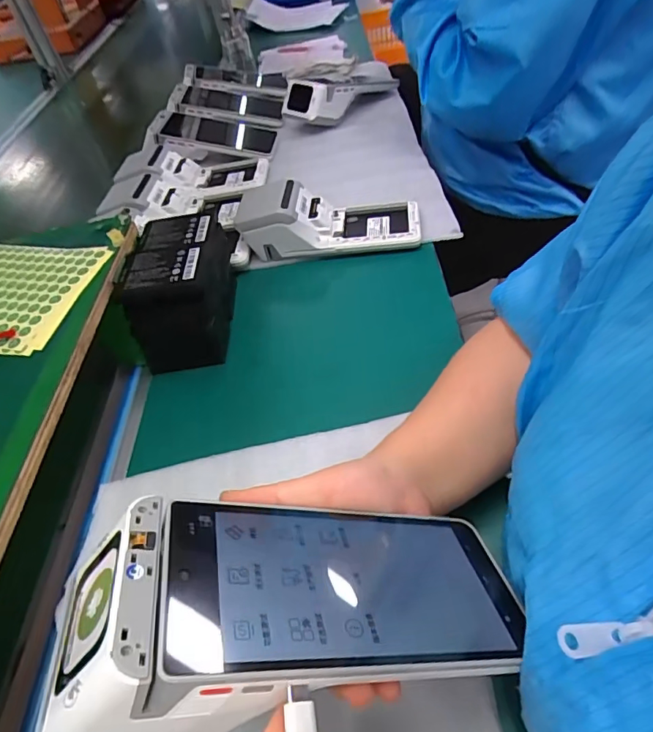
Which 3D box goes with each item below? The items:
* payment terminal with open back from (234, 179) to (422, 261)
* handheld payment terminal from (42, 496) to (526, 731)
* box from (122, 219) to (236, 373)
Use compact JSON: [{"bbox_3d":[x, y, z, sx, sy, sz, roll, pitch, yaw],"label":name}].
[{"bbox_3d":[-0.003,-0.174,0.559,0.215,0.052,0.085,-1,49,10],"label":"payment terminal with open back"},{"bbox_3d":[-0.005,0.105,0.220,0.197,0.046,0.087,8,40,-27],"label":"handheld payment terminal"},{"bbox_3d":[-0.137,-0.079,0.480,0.083,0.097,0.135,-6,48,6],"label":"box"}]

